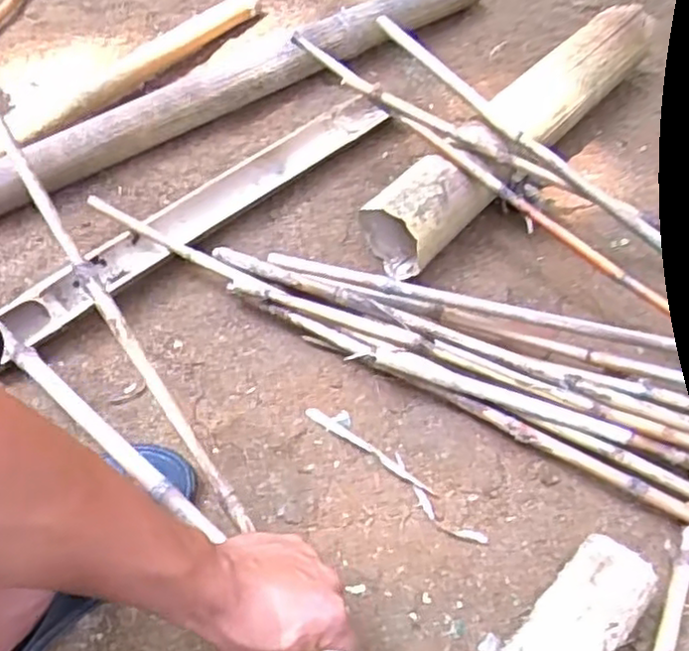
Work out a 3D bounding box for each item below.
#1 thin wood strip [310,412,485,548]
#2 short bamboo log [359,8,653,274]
[{"bbox_3d":[0.045,0.131,0.637,0.197,0.011,0.026,39,64,20],"label":"thin wood strip"},{"bbox_3d":[0.198,-0.215,0.813,0.088,0.093,0.453,37,65,24],"label":"short bamboo log"}]

